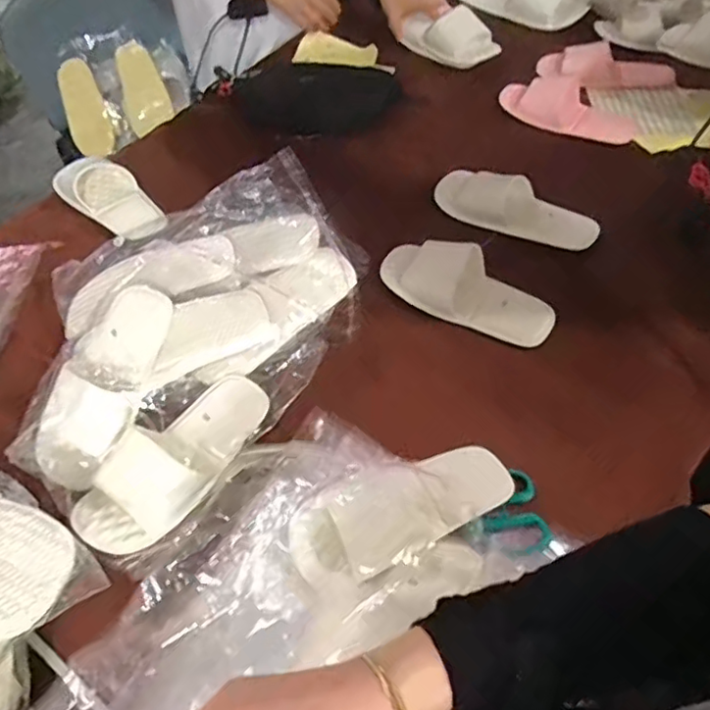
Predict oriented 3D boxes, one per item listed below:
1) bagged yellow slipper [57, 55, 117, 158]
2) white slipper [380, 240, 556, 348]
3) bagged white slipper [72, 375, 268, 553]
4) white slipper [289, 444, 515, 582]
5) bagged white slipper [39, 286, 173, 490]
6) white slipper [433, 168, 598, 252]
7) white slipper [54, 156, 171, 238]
[{"bbox_3d":[-0.661,-0.603,1.489,0.104,0.241,0.045,-16,10,-7],"label":"bagged yellow slipper"},{"bbox_3d":[0.144,-0.090,0.781,0.228,0.043,0.092,25,58,19],"label":"white slipper"},{"bbox_3d":[-0.185,0.109,0.648,0.098,0.050,0.235,35,62,25],"label":"bagged white slipper"},{"bbox_3d":[0.051,0.150,0.584,0.225,0.053,0.088,-21,55,-13],"label":"white slipper"},{"bbox_3d":[-0.278,0.027,0.678,0.099,0.059,0.230,11,66,14],"label":"bagged white slipper"},{"bbox_3d":[0.231,-0.214,0.869,0.228,0.050,0.085,21,57,17],"label":"white slipper"},{"bbox_3d":[-0.364,-0.242,0.916,0.221,0.038,0.094,33,61,23],"label":"white slipper"}]

